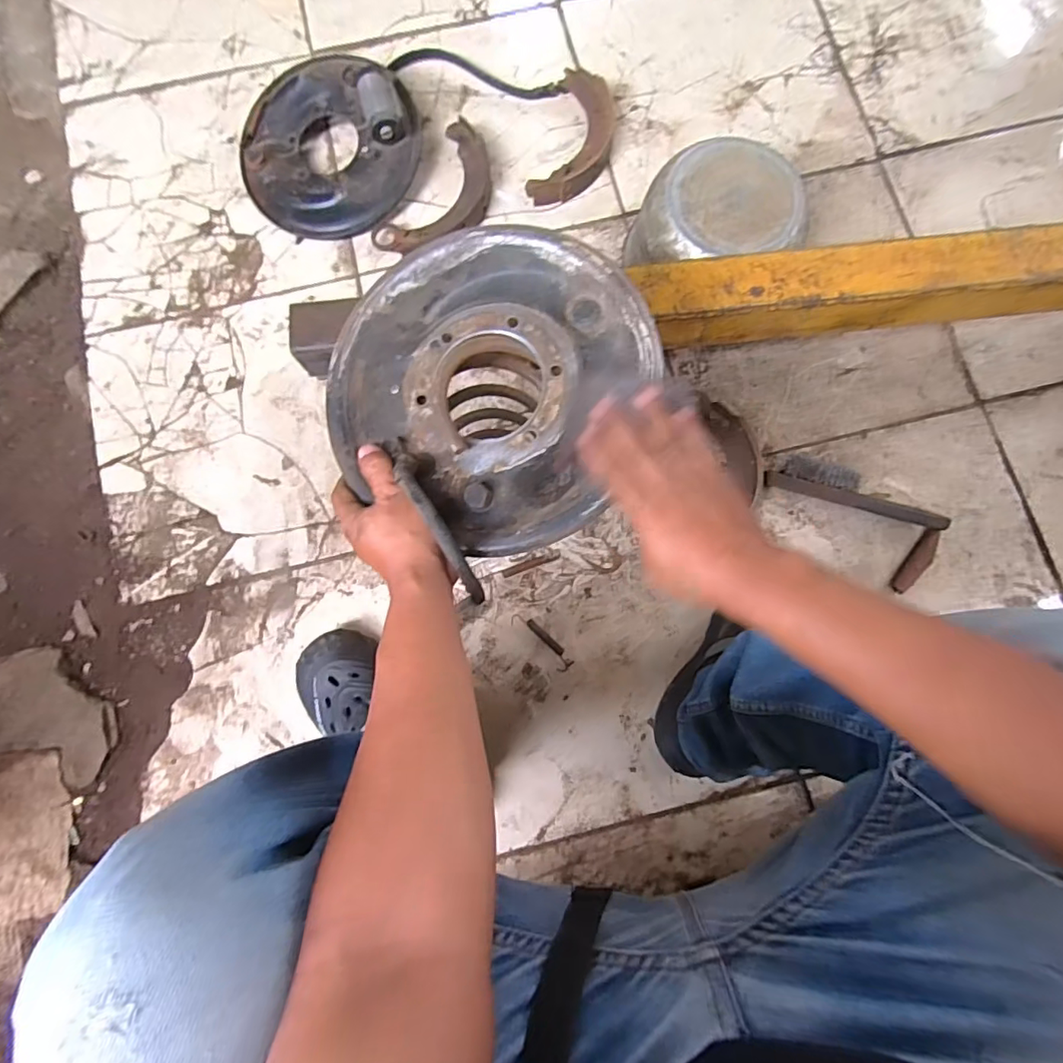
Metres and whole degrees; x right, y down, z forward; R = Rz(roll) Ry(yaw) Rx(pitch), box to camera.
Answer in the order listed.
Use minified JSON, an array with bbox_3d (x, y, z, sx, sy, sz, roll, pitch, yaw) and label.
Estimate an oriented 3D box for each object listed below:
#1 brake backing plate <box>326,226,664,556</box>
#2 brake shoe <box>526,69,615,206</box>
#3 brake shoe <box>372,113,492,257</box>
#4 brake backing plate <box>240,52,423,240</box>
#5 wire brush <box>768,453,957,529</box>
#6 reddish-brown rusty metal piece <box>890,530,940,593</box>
[{"bbox_3d":[-0.040,-0.125,0.435,0.247,0.053,0.241,0,82,1],"label":"brake backing plate"},{"bbox_3d":[0.069,-0.578,0.798,0.096,0.034,0.217,18,83,3],"label":"brake shoe"},{"bbox_3d":[-0.127,-0.488,0.789,0.117,0.032,0.221,33,84,5],"label":"brake shoe"},{"bbox_3d":[-0.296,-0.560,0.774,0.251,0.083,0.237,0,82,1],"label":"brake backing plate"},{"bbox_3d":[0.431,-0.054,0.710,0.238,0.044,0.062,19,83,3],"label":"wire brush"},{"bbox_3d":[0.513,0.042,0.711,0.028,0.007,0.098,36,84,5],"label":"reddish-brown rusty metal piece"}]

